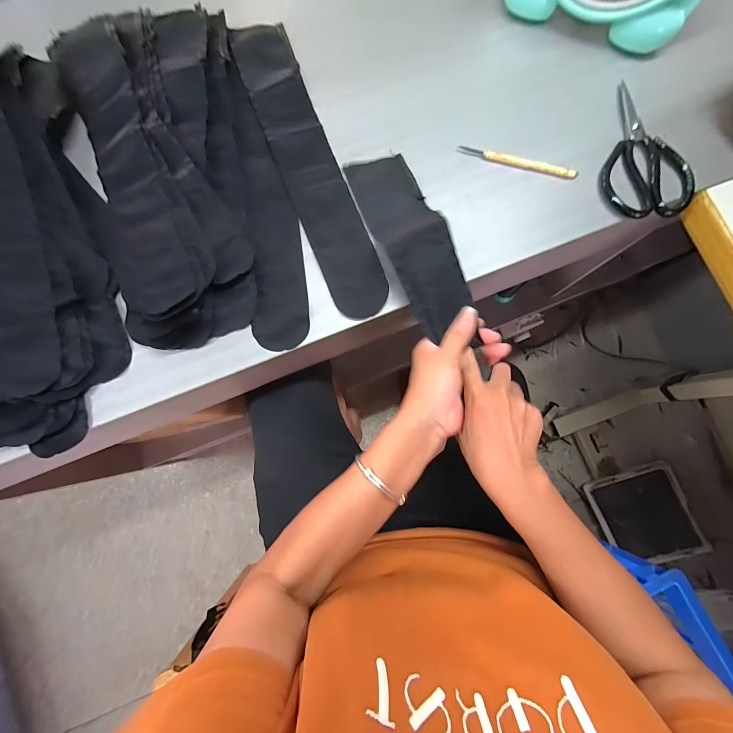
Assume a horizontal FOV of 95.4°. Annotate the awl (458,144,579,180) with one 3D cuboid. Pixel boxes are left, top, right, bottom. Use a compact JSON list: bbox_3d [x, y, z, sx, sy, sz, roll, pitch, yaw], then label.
[{"bbox_3d":[0.184,-0.249,0.408,0.144,0.012,0.013,18,81,3],"label":"awl"}]

